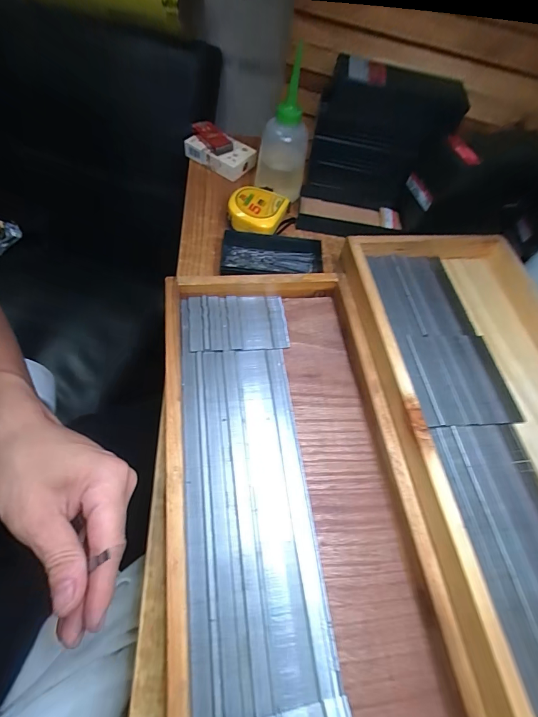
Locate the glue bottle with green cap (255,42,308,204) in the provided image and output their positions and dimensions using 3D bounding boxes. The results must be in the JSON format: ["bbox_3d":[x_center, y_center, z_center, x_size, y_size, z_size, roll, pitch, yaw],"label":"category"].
[{"bbox_3d":[0.014,-0.276,0.451,0.066,0.158,0.065,3,61,-6],"label":"glue bottle with green cap"}]

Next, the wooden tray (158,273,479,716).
[{"bbox_3d":[0.011,0.106,0.299,0.199,0.055,0.423,-4,61,-10],"label":"wooden tray"}]

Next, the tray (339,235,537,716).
[{"bbox_3d":[0.210,0.052,0.324,0.221,0.054,0.430,-6,62,-11],"label":"tray"}]

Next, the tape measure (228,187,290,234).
[{"bbox_3d":[-0.016,-0.187,0.452,0.063,0.029,0.071,25,61,7],"label":"tape measure"}]

